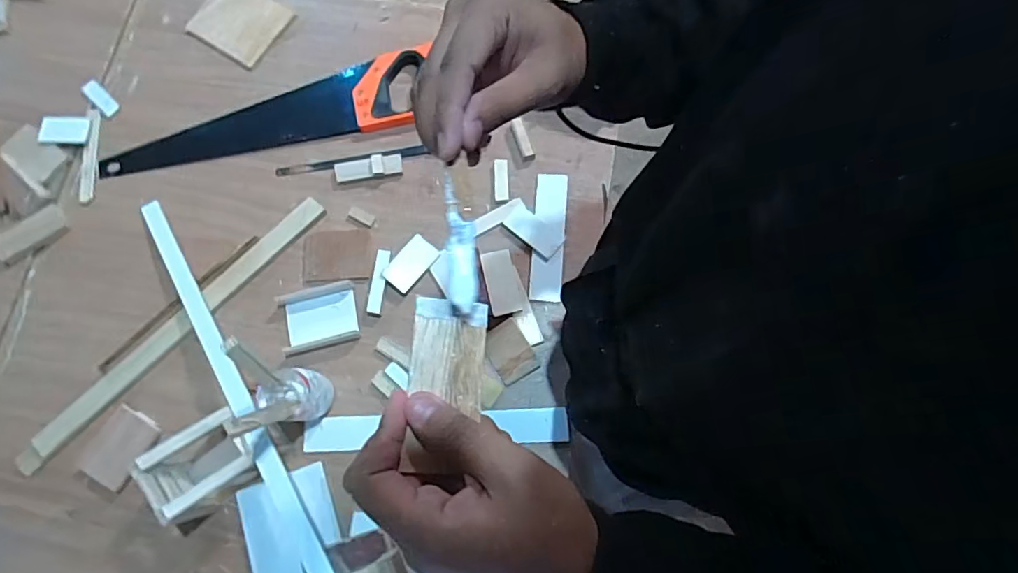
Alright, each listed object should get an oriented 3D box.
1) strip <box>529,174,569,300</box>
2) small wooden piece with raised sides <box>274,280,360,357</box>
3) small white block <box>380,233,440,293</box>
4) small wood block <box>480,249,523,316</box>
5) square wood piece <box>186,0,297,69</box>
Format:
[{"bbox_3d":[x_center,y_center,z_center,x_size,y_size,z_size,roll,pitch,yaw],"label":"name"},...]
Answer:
[{"bbox_3d":[0.056,-0.071,0.758,0.044,0.009,0.184,4,76,2],"label":"strip"},{"bbox_3d":[-0.255,0.040,0.722,0.098,0.021,0.084,-15,76,-3],"label":"small wooden piece with raised sides"},{"bbox_3d":[-0.135,-0.032,0.742,0.044,0.006,0.077,41,74,0],"label":"small white block"},{"bbox_3d":[-0.011,-0.006,0.729,0.042,0.010,0.087,-14,76,-3],"label":"small wood block"},{"bbox_3d":[-0.424,-0.419,0.848,0.134,0.006,0.116,32,78,9],"label":"square wood piece"}]

